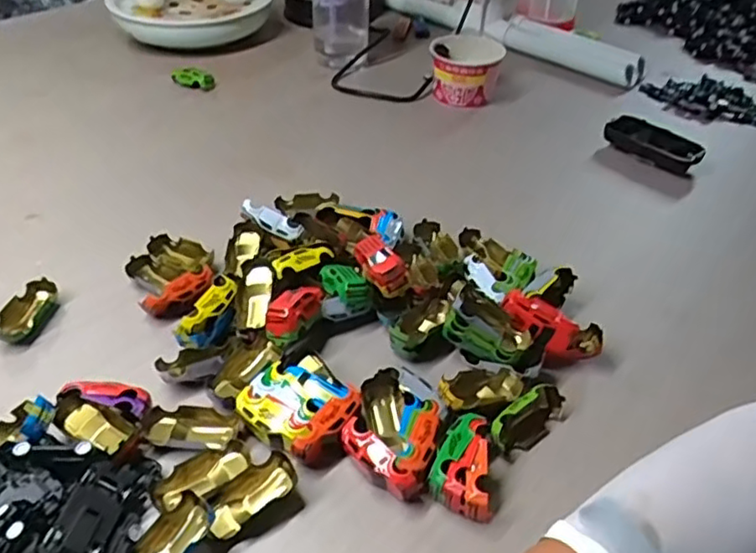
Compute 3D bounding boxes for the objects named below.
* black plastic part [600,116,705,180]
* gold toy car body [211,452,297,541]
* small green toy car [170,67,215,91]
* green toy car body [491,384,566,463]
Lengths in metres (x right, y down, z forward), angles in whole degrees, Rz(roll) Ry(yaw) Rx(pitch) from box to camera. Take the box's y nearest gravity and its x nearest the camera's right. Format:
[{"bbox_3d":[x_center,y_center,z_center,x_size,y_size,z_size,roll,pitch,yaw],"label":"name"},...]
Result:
[{"bbox_3d":[0.308,-0.150,0.709,0.043,0.030,0.104,-25,48,-29],"label":"black plastic part"},{"bbox_3d":[-0.081,0.139,0.404,0.059,0.015,0.027,-30,50,-33],"label":"gold toy car body"},{"bbox_3d":[-0.256,-0.273,0.869,0.062,0.021,0.029,14,42,13],"label":"small green toy car"},{"bbox_3d":[0.108,0.102,0.451,0.065,0.022,0.024,-29,49,-32],"label":"green toy car body"}]

